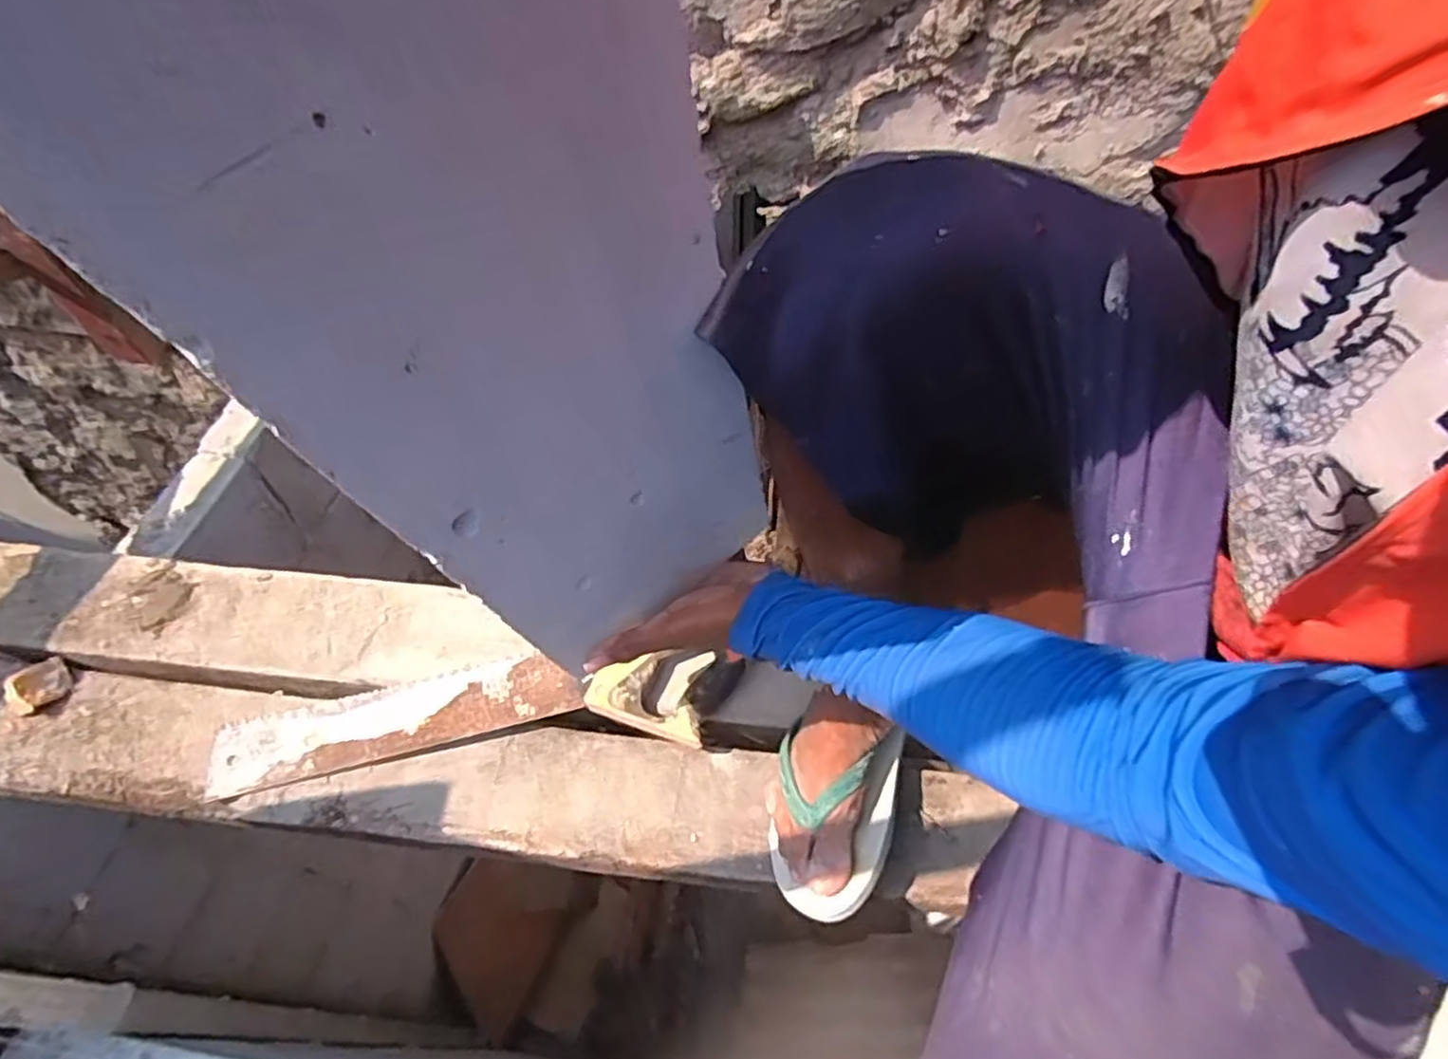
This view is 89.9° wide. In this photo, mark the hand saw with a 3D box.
[{"bbox_3d":[-0.237,0.178,0.704,0.491,0.024,0.101,-7,55,-3],"label":"hand saw"}]

